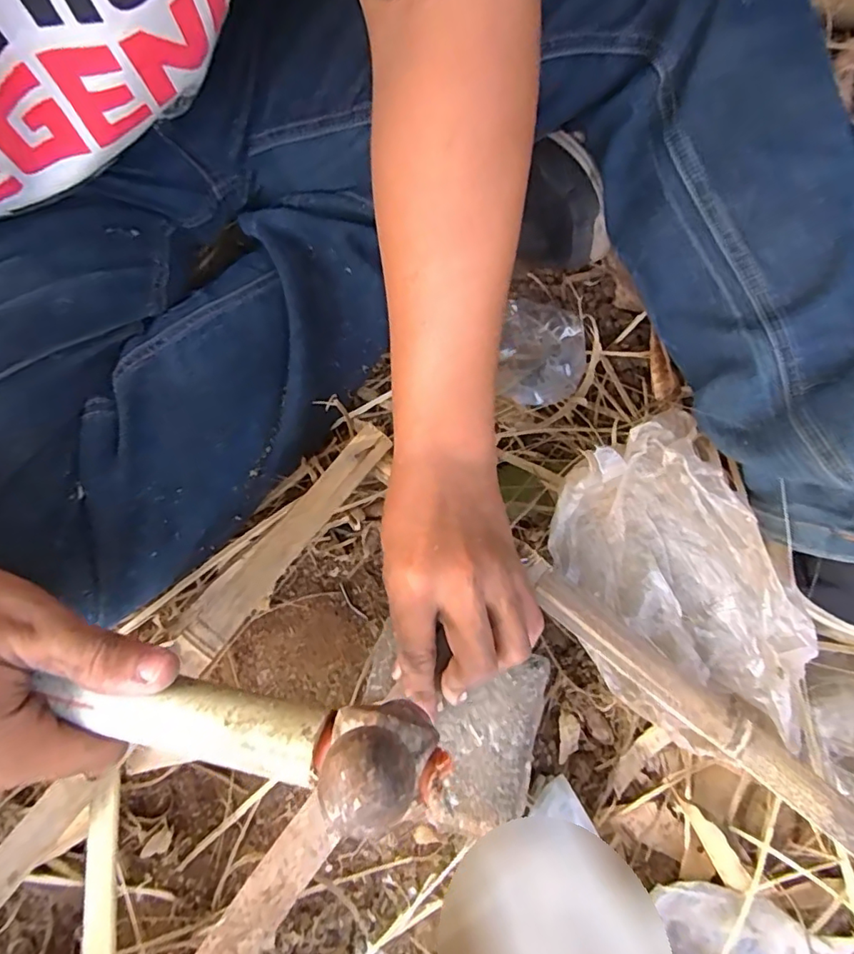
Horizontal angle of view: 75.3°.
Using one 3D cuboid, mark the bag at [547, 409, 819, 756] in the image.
[{"bbox_3d":[0.147,0.064,0.343,0.114,0.062,0.195,-16,72,-3],"label":"bag"}]

